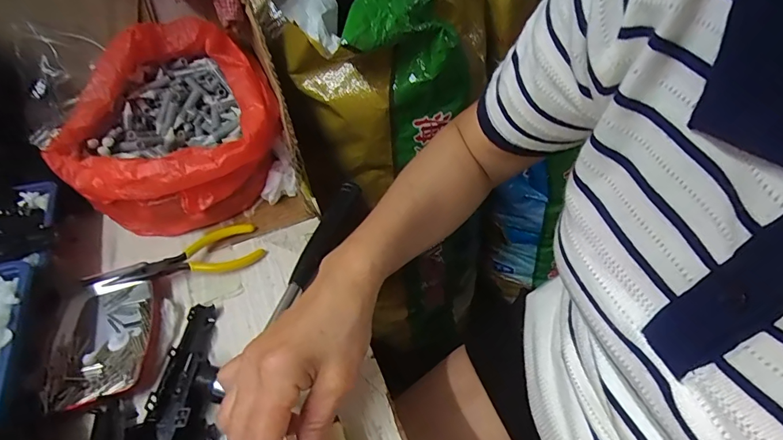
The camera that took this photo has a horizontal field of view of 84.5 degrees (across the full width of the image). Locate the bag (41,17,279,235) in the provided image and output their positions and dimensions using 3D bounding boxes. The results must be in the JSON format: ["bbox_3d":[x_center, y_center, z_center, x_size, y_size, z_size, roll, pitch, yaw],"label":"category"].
[{"bbox_3d":[-0.227,-0.103,0.449,0.197,0.106,0.214,-14,47,-9],"label":"bag"}]

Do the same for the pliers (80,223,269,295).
[{"bbox_3d":[-0.195,0.040,0.386,0.149,0.024,0.046,-21,48,-15],"label":"pliers"}]

